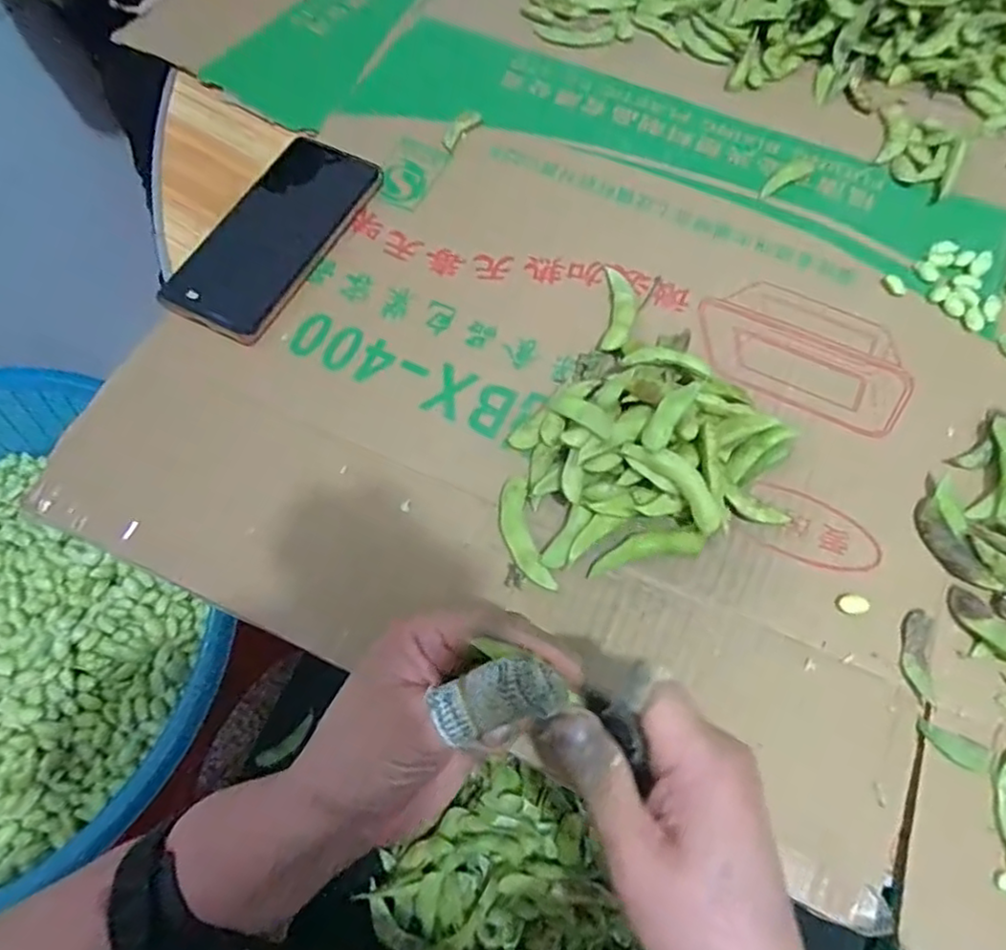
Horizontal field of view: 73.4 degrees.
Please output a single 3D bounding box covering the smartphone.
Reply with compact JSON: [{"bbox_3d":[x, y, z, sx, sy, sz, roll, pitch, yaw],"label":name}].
[{"bbox_3d":[-0.157,-0.169,0.466,0.077,0.009,0.171,25,68,10],"label":"smartphone"}]

